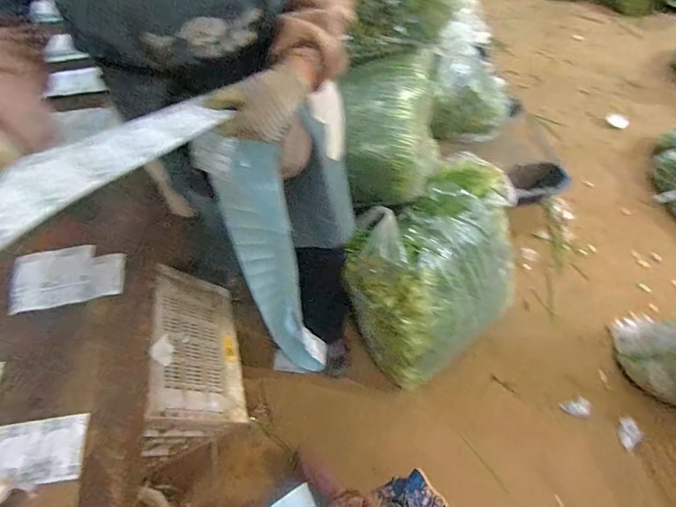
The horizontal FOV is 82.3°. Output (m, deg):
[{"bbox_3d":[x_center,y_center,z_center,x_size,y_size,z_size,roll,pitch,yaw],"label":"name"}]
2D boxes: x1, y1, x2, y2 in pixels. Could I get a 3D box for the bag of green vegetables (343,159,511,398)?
[{"bbox_3d":[0.308,0.046,1.159,0.552,0.379,0.400,-31,62,-18],"label":"bag of green vegetables"}]

